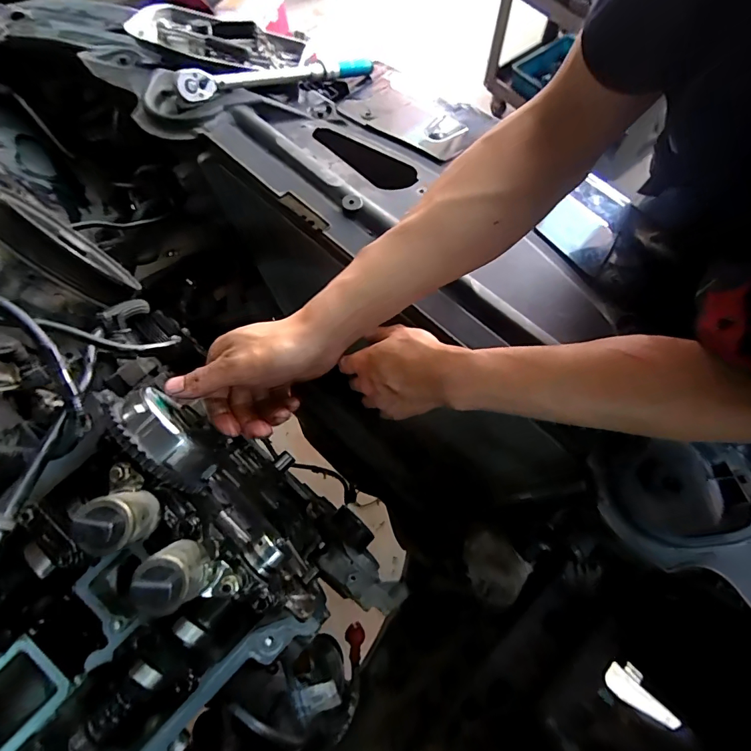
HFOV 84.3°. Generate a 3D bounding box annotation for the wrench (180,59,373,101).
[{"bbox_3d":[-0.121,-0.404,0.555,0.293,0.027,0.023,-31,69,-30],"label":"wrench"}]

